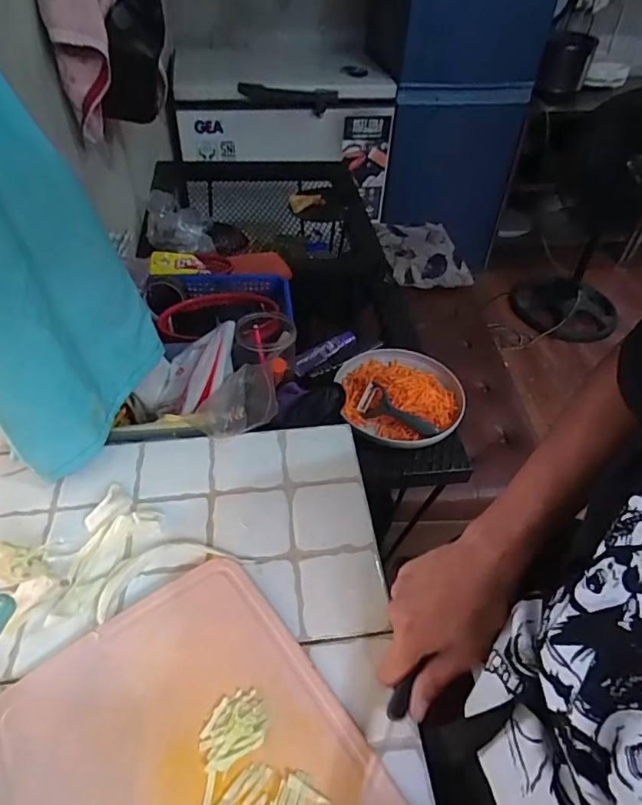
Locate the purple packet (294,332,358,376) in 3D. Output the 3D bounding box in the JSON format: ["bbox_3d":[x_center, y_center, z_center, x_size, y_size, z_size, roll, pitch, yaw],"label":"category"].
[{"bbox_3d":[0.006,-0.098,0.976,0.132,0.008,0.029,-33,80,-6],"label":"purple packet"}]

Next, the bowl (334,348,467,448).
[{"bbox_3d":[0.142,-0.013,0.875,0.205,0.049,0.215,2,46,-2],"label":"bowl"}]

